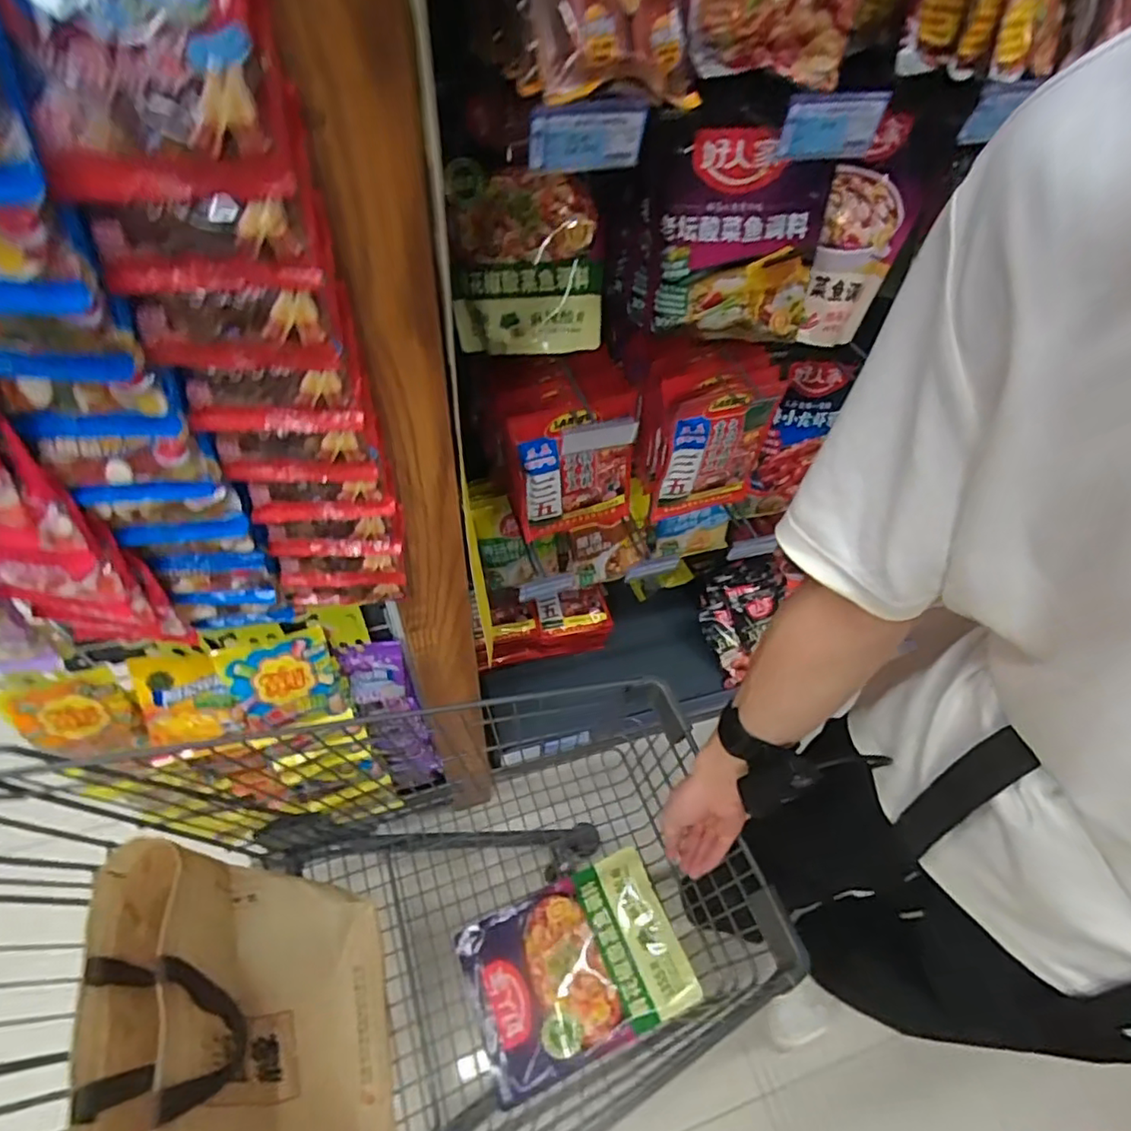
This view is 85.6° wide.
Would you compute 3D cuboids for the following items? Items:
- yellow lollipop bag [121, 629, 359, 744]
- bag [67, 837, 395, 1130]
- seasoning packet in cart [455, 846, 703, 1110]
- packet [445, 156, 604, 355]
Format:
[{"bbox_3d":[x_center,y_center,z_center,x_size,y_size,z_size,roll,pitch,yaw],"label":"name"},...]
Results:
[{"bbox_3d":[-0.377,0.140,0.719,0.216,0.155,0.050,-3,27,-14],"label":"yellow lollipop bag"},{"bbox_3d":[-0.317,0.487,0.645,0.089,0.353,0.361,-36,49,6],"label":"bag"},{"bbox_3d":[0.008,0.515,0.785,0.270,0.027,0.194,-23,57,-8],"label":"seasoning packet in cart"},{"bbox_3d":[-0.044,-0.334,0.676,0.164,0.185,0.036,1,29,3],"label":"packet"}]

